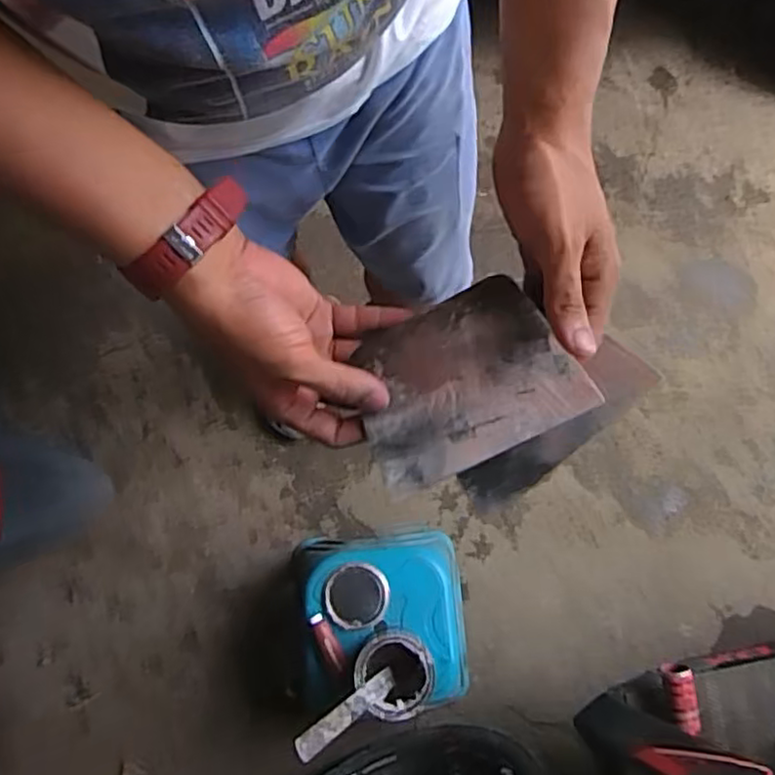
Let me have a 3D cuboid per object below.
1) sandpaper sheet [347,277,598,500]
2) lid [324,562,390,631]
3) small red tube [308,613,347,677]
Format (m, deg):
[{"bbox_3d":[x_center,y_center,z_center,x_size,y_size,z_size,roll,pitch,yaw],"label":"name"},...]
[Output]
[{"bbox_3d":[0.046,-0.003,0.413,0.135,0.004,0.100,-24,95,10],"label":"sandpaper sheet"},{"bbox_3d":[-0.045,0.313,1.010,0.093,0.013,0.091,-8,75,-2],"label":"lid"},{"bbox_3d":[-0.087,0.376,0.980,0.032,0.016,0.090,-26,76,-7],"label":"small red tube"}]

